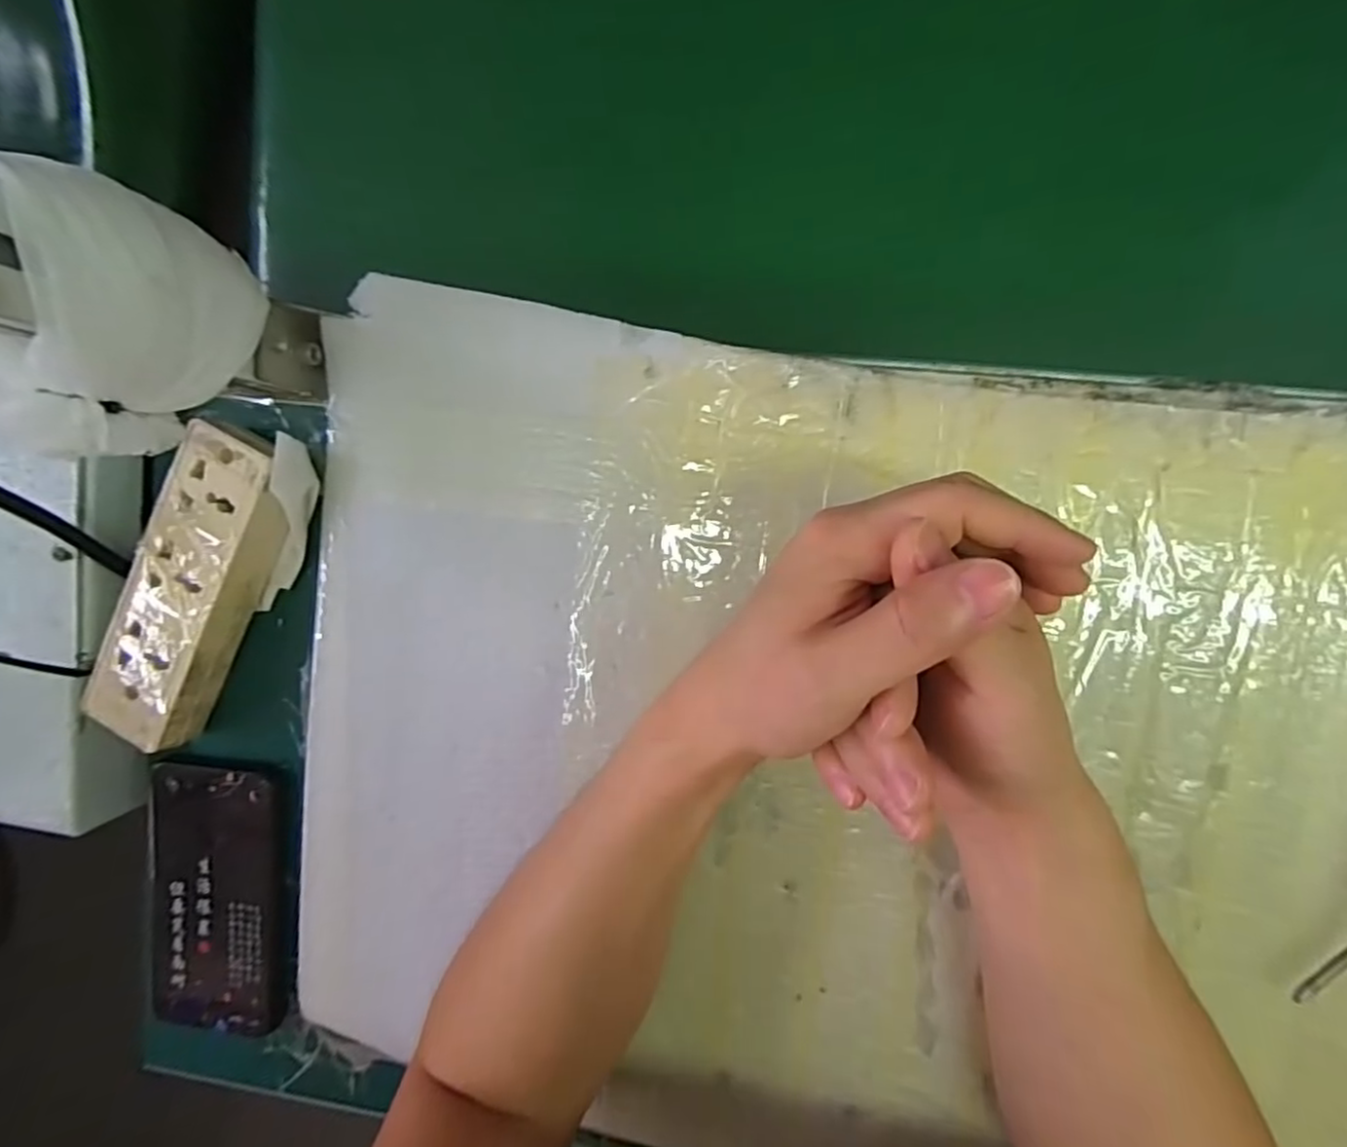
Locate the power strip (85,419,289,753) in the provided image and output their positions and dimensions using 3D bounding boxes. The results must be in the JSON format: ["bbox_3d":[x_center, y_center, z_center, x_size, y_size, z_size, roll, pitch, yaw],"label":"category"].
[{"bbox_3d":[-0.249,0.006,0.348,0.051,0.032,0.166,29,97,5],"label":"power strip"}]

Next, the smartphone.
[{"bbox_3d":[-0.261,0.186,0.379,0.082,0.013,0.155,1,94,8],"label":"smartphone"}]

